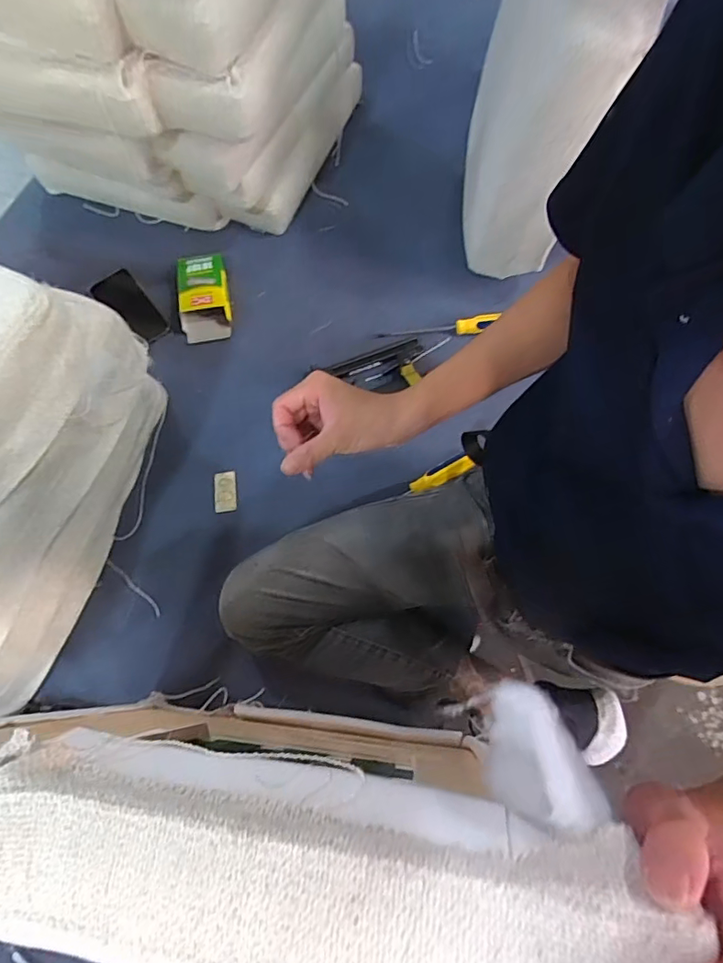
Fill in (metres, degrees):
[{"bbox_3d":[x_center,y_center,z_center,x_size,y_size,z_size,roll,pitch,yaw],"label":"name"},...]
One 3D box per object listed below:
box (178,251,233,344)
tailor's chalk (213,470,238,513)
[{"bbox_3d":[-0.267,-0.317,0.874,0.081,0.036,0.152,-9,73,-1],"label":"box"},{"bbox_3d":[-0.208,0.014,0.785,0.035,0.004,0.063,-7,73,-1],"label":"tailor's chalk"}]

